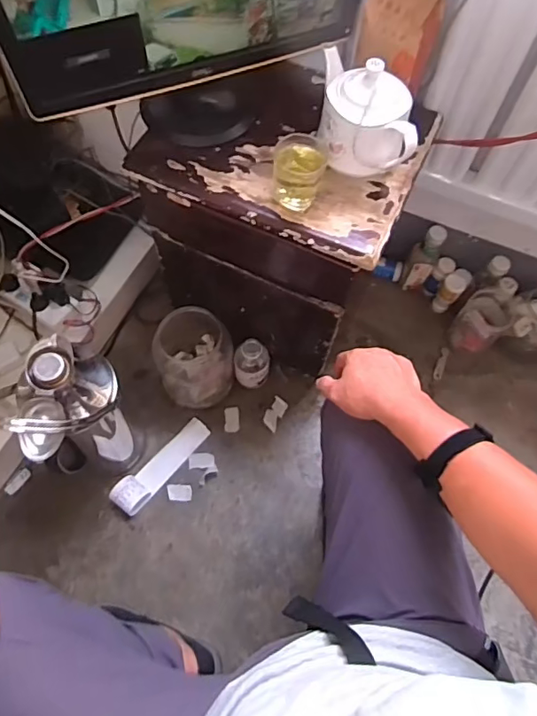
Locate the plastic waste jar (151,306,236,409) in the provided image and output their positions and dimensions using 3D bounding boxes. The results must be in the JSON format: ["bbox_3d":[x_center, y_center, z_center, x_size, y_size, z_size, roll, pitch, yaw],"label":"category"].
[{"bbox_3d":[-0.151,-0.017,1.048,0.152,0.195,0.186,-1,65,-3],"label":"plastic waste jar"}]

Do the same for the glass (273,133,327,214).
[{"bbox_3d":[0.041,-0.260,0.696,0.066,0.078,0.080,12,65,3],"label":"glass"}]

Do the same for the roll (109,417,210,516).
[{"bbox_3d":[-0.219,0.214,1.039,0.067,0.032,0.230,37,69,14],"label":"roll"}]

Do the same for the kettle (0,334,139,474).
[{"bbox_3d":[-0.326,0.112,0.881,0.175,0.391,0.156,-35,71,-17],"label":"kettle"}]

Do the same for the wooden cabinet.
[{"bbox_3d":[0.010,-0.202,0.977,0.430,0.502,0.298,14,65,5],"label":"wooden cabinet"}]

